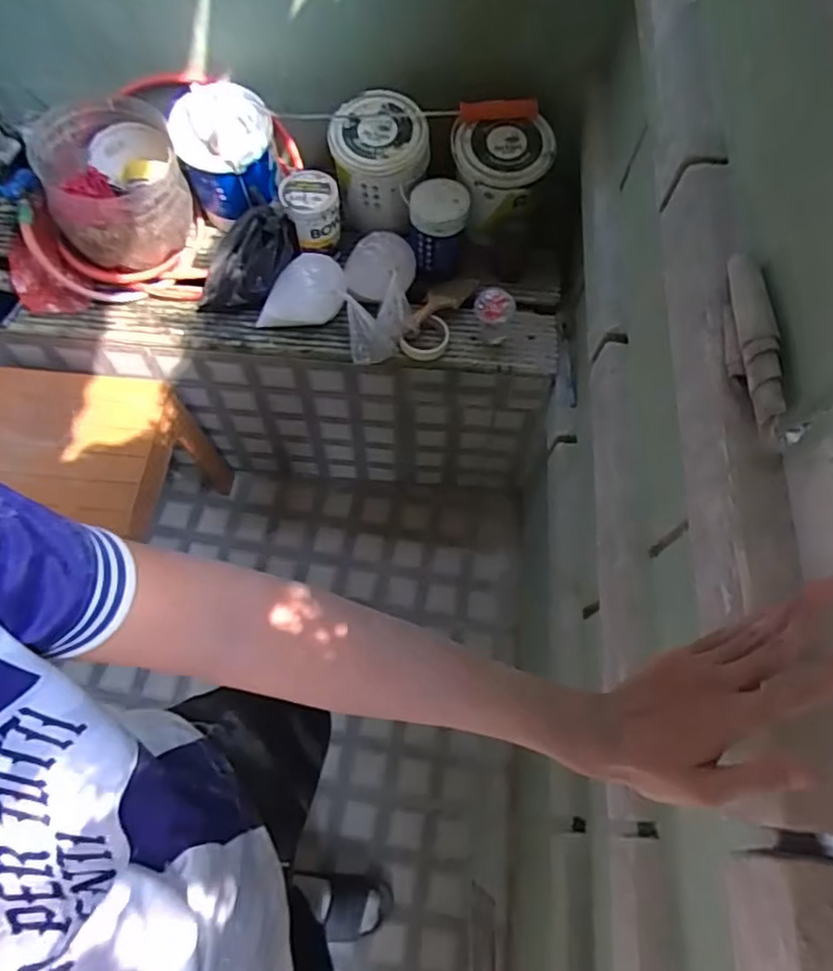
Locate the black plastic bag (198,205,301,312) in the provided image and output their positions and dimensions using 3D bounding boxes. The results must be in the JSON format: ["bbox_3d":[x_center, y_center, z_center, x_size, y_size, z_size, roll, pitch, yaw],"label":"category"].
[{"bbox_3d":[-0.311,-0.414,1.181,0.206,0.130,0.107,-30,68,-15],"label":"black plastic bag"}]

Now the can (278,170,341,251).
[{"bbox_3d":[-0.199,-0.525,1.204,0.108,0.096,0.111,0,64,-1],"label":"can"}]

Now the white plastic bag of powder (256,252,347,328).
[{"bbox_3d":[-0.214,-0.365,1.193,0.168,0.088,0.103,-5,64,-4],"label":"white plastic bag of powder"}]

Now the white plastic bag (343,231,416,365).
[{"bbox_3d":[-0.073,-0.348,1.185,0.128,0.095,0.242,5,87,1],"label":"white plastic bag"}]

